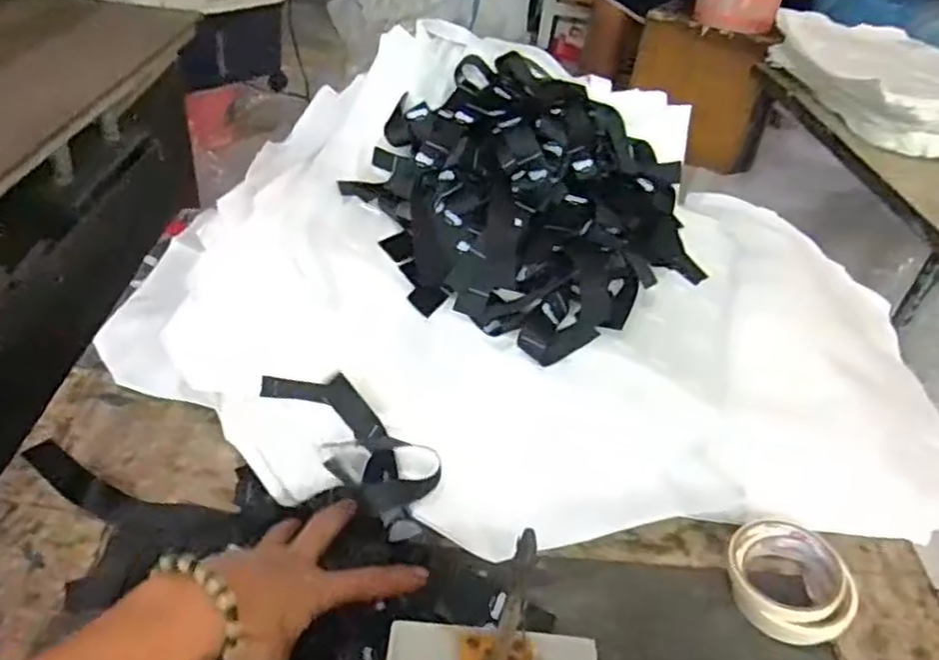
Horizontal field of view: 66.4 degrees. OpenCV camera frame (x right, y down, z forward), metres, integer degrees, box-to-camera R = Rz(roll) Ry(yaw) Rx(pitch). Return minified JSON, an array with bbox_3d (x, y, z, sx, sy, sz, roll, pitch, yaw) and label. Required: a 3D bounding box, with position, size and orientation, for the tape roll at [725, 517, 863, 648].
[{"bbox_3d":[0.248,0.194,0.560,0.083,0.026,0.093,-10,44,-19],"label":"tape roll"}]

